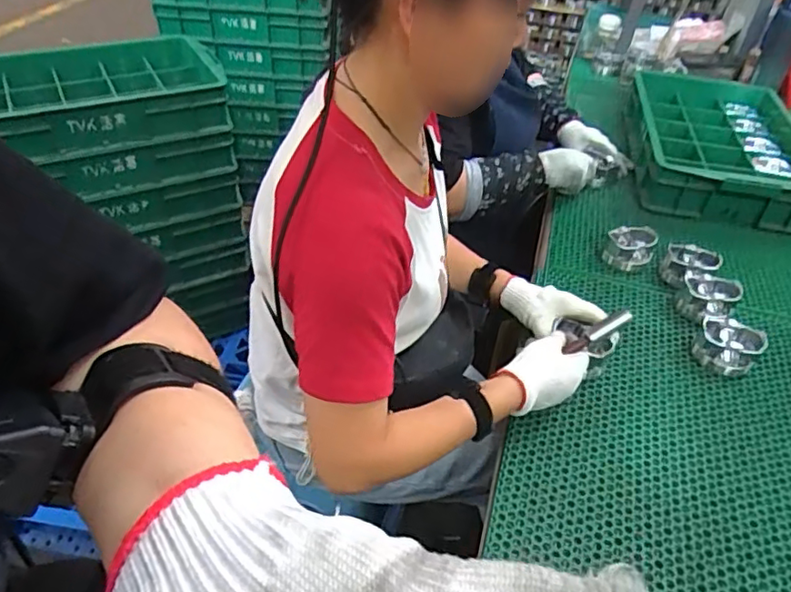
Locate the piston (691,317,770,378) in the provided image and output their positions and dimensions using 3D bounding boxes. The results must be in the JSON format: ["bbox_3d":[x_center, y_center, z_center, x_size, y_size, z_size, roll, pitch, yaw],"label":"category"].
[{"bbox_3d":[0.472,0.072,0.837,0.078,0.050,0.078,27,46,23],"label":"piston"}]

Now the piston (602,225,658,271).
[{"bbox_3d":[0.404,-0.082,1.019,0.075,0.057,0.082,20,44,17],"label":"piston"}]

